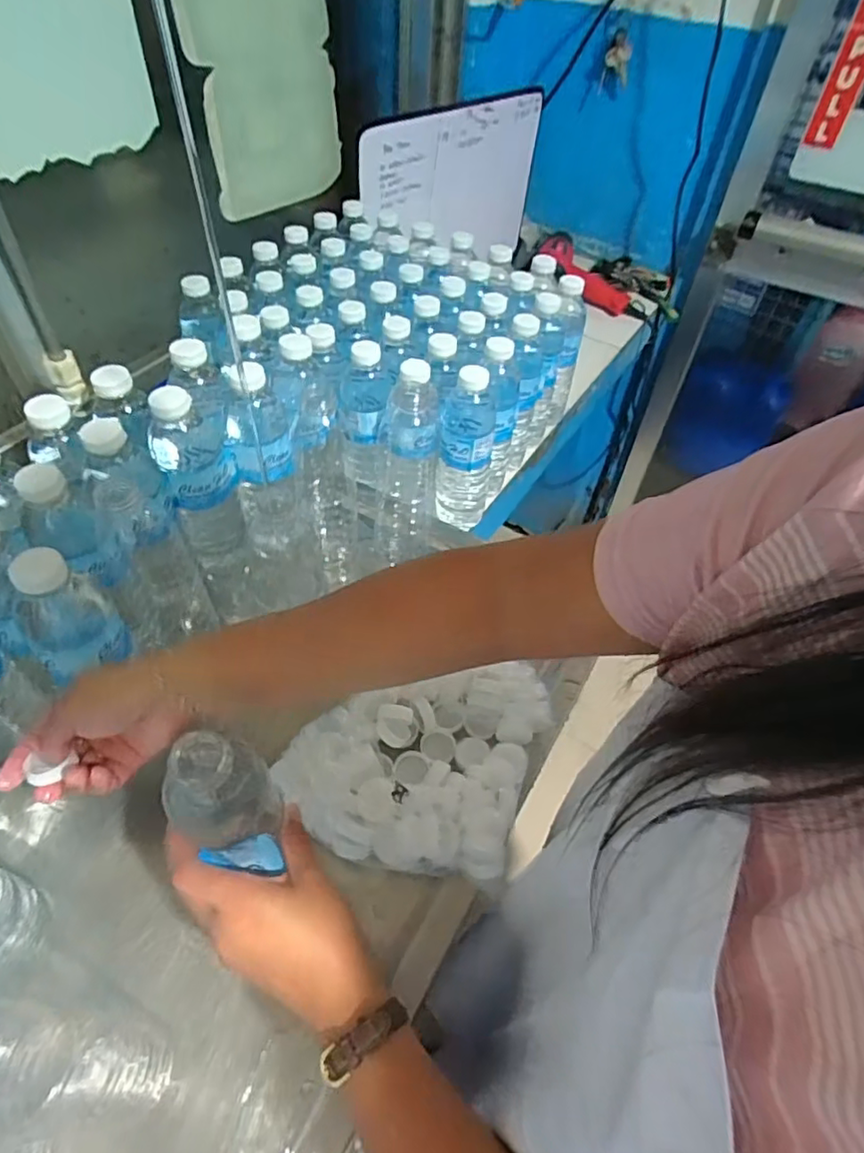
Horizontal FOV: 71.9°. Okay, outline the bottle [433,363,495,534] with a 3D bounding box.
[{"bbox_3d":[0.039,-0.149,0.689,0.062,0.203,0.074,7,50,2],"label":"bottle"}]

